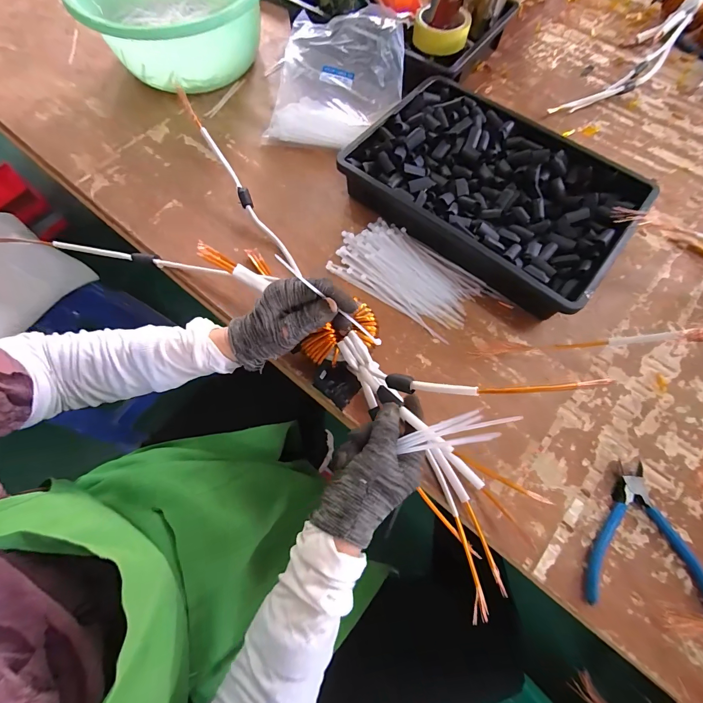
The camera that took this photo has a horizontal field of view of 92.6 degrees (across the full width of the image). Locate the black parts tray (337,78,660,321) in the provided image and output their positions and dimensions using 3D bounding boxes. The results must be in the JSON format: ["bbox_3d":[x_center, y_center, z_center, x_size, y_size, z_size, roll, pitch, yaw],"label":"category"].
[{"bbox_3d":[0.190,-0.227,0.480,0.362,0.067,0.243,36,73,12],"label":"black parts tray"}]

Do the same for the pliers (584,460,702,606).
[{"bbox_3d":[0.305,0.188,0.352,0.127,0.009,0.140,6,69,2],"label":"pliers"}]

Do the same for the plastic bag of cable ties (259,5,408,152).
[{"bbox_3d":[-0.021,-0.447,0.553,0.198,0.088,0.217,9,69,3],"label":"plastic bag of cable ties"}]

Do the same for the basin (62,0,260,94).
[{"bbox_3d":[-0.295,-0.575,0.579,0.297,0.119,0.307,-15,70,-6],"label":"basin"}]

